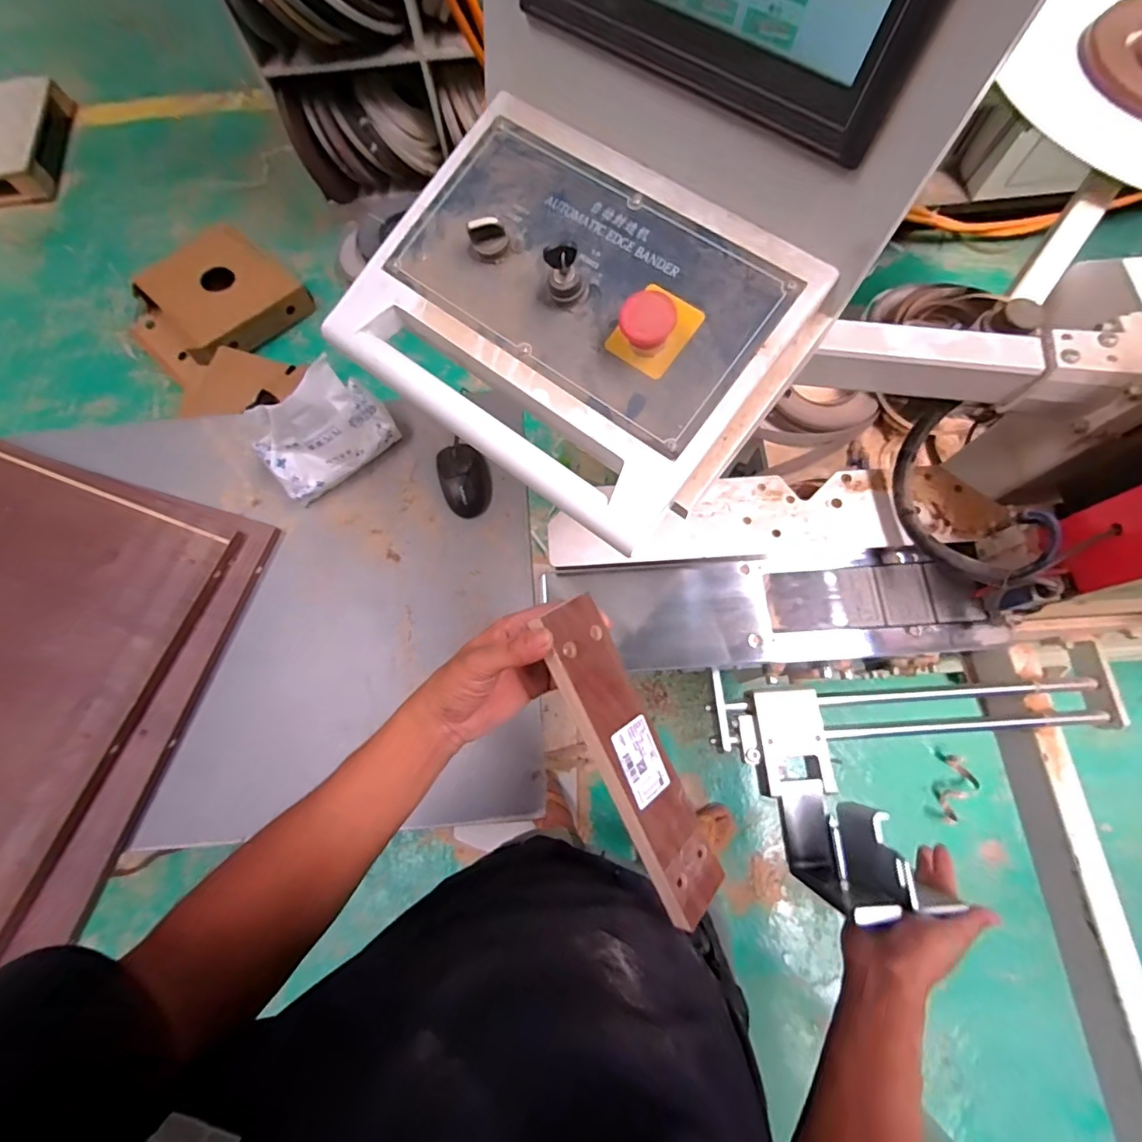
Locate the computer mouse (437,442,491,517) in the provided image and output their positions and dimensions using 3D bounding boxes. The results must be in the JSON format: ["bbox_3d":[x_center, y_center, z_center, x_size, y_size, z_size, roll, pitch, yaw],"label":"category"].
[{"bbox_3d":[-0.149,-0.131,0.717,0.067,0.038,0.112,-18,73,-4],"label":"computer mouse"}]

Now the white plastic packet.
[{"bbox_3d":[-0.338,-0.191,0.688,0.175,0.136,0.091,-40,76,-10],"label":"white plastic packet"}]

